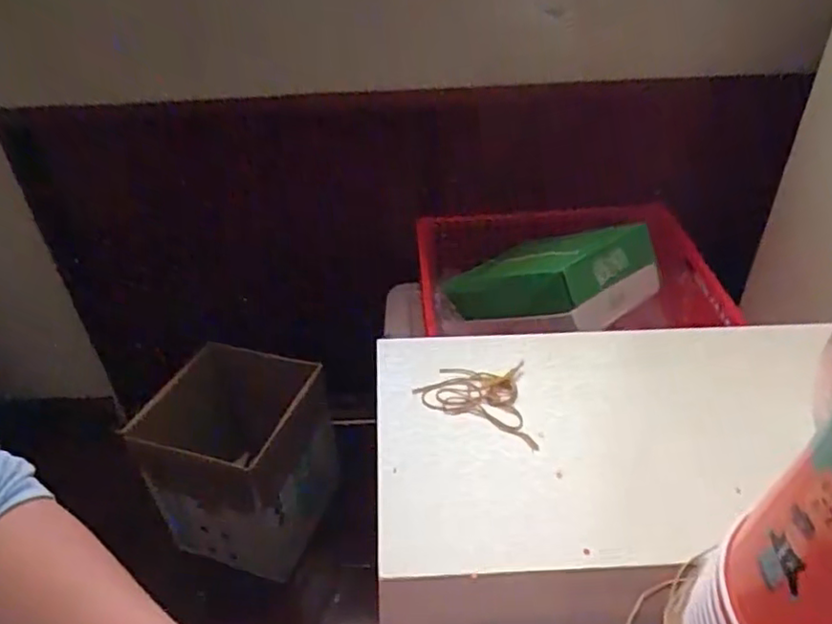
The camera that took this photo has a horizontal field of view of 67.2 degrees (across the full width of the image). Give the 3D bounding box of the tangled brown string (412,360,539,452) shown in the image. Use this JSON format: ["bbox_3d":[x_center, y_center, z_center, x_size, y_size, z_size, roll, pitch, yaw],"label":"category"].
[{"bbox_3d":[0.056,0.089,0.616,0.109,0.008,0.099,-1,37,3],"label":"tangled brown string"}]

